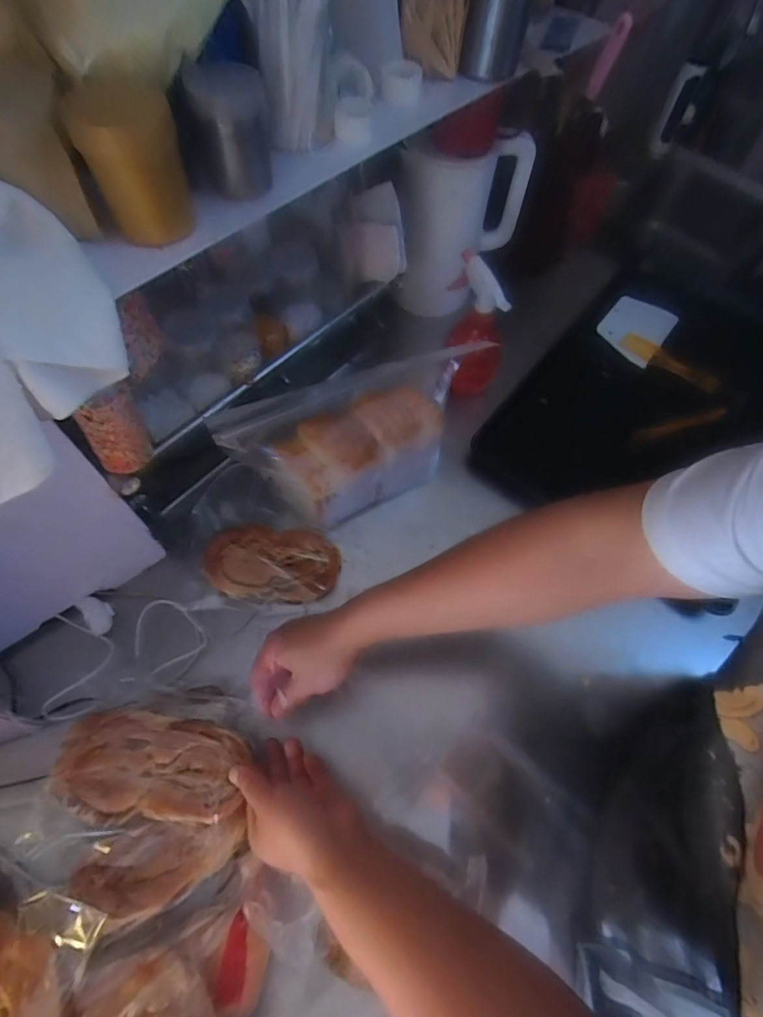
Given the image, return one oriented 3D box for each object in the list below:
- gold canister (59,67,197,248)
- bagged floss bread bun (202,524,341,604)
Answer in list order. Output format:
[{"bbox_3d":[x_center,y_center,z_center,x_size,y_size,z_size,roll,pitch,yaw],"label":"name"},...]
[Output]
[{"bbox_3d":[-0.169,-0.243,0.329,0.059,0.079,0.069,-18,66,-12],"label":"gold canister"},{"bbox_3d":[-0.137,0.069,0.603,0.166,0.037,0.092,5,63,-1],"label":"bagged floss bread bun"}]

